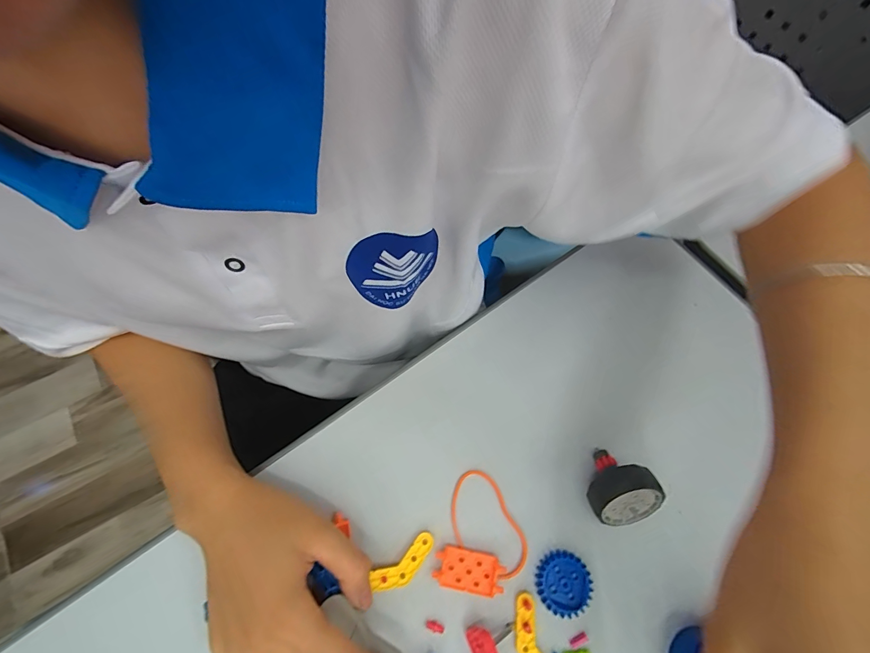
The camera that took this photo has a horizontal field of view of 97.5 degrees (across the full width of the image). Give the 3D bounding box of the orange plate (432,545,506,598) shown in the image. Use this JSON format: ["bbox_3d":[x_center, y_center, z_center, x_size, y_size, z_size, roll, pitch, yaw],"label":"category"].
[{"bbox_3d":[0.023,0.173,0.269,0.047,0.009,0.028,12,68,4],"label":"orange plate"}]

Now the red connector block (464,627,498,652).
[{"bbox_3d":[0.032,0.211,0.246,0.016,0.025,0.027,-22,70,-9],"label":"red connector block"}]

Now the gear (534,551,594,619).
[{"bbox_3d":[0.092,0.182,0.270,0.038,0.004,0.038,0,68,-1],"label":"gear"}]

